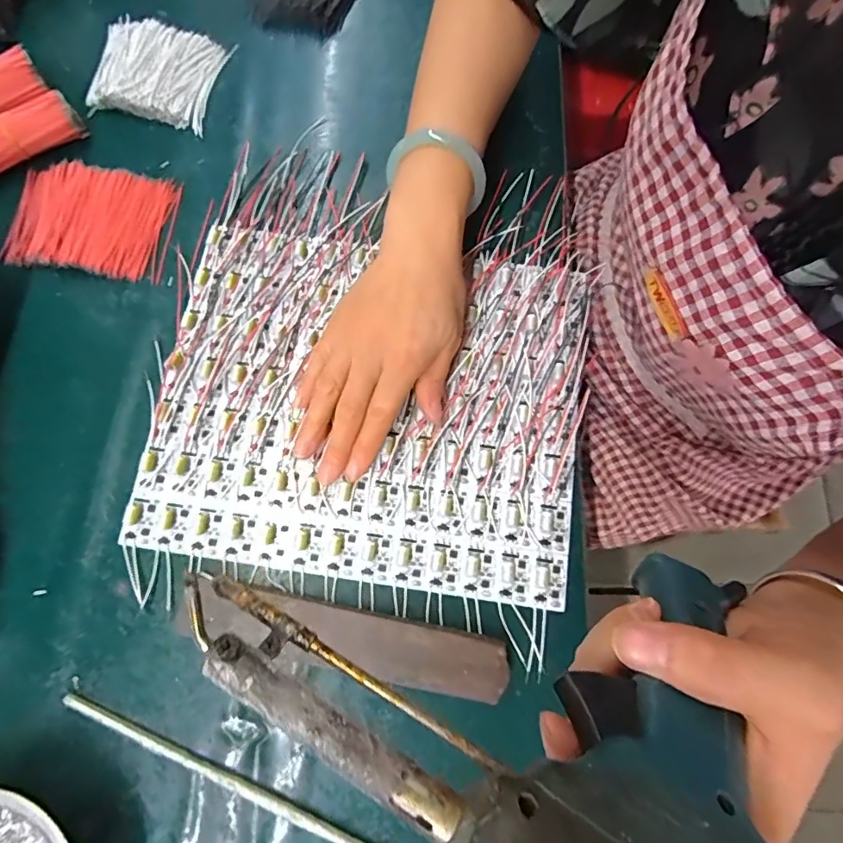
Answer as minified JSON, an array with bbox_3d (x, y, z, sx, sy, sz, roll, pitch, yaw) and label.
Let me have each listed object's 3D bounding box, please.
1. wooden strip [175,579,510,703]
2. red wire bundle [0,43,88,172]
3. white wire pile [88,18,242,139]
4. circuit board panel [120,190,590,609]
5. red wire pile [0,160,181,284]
[{"bbox_3d":[-0.050,0.131,0.298,0.201,0.018,0.035,11,76,2],"label":"wooden strip"},{"bbox_3d":[-0.327,-0.239,0.382,0.093,0.028,0.071,-33,78,-8],"label":"red wire bundle"},{"bbox_3d":[-0.222,-0.295,0.410,0.098,0.015,0.088,13,76,3],"label":"white wire pile"},{"bbox_3d":[-0.034,-0.029,0.345,0.286,0.009,0.263,9,76,2],"label":"circuit board panel"},{"bbox_3d":[-0.255,-0.156,0.376,0.123,0.012,0.087,7,76,1],"label":"red wire pile"}]

